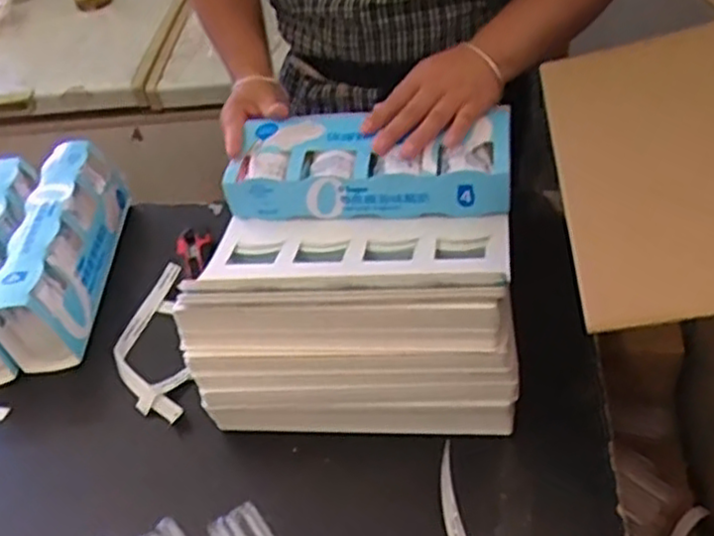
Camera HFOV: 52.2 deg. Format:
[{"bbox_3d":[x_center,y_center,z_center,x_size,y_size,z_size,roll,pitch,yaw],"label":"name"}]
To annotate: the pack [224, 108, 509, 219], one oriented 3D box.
[{"bbox_3d":[0.011,-0.104,0.720,0.266,0.066,0.102,1,45,12],"label":"pack"}]

